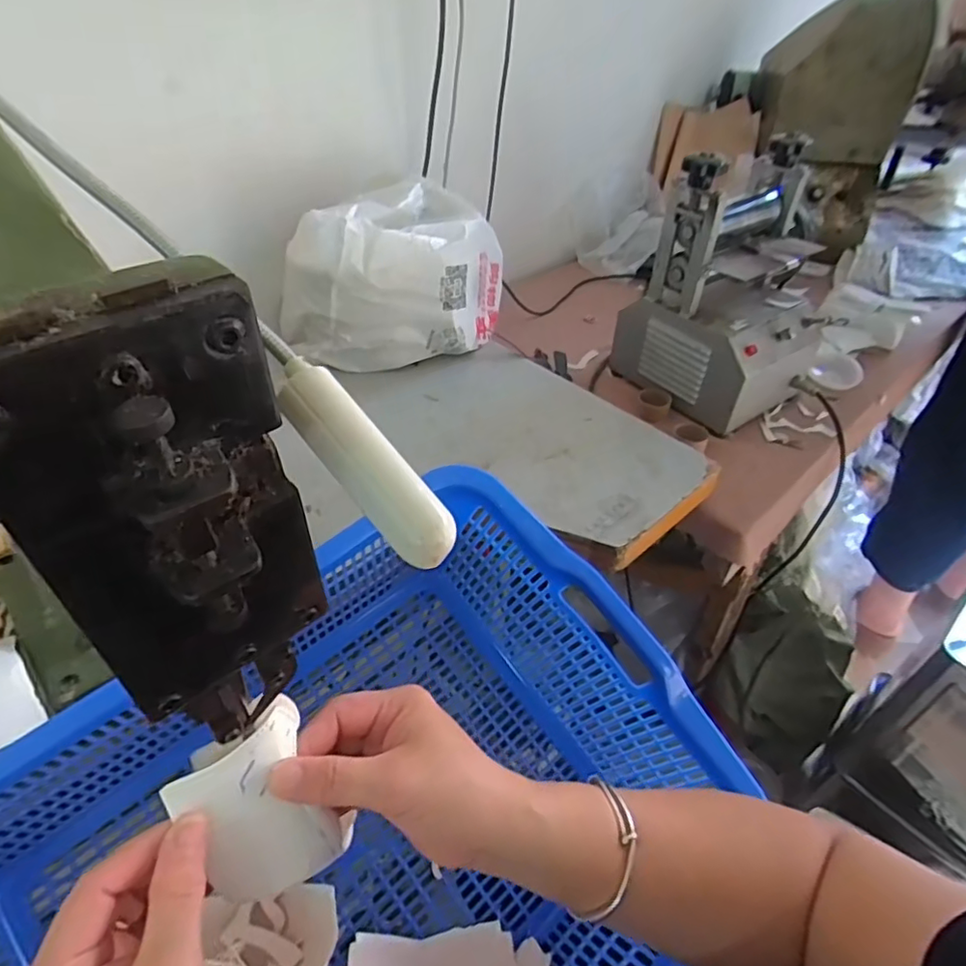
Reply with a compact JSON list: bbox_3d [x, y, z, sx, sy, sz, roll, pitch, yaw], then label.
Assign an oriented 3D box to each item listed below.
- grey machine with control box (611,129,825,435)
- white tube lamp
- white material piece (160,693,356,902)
[{"bbox_3d":[0.326,-0.250,0.764,0.195,0.275,0.193,-22,48,-24],"label":"grey machine with control box"},{"bbox_3d":[-0.042,-0.010,0.211,0.021,0.016,0.089,-35,79,-33],"label":"white tube lamp"},{"bbox_3d":[-0.102,0.153,0.281,0.061,0.093,0.012,-30,13,-30],"label":"white material piece"}]

